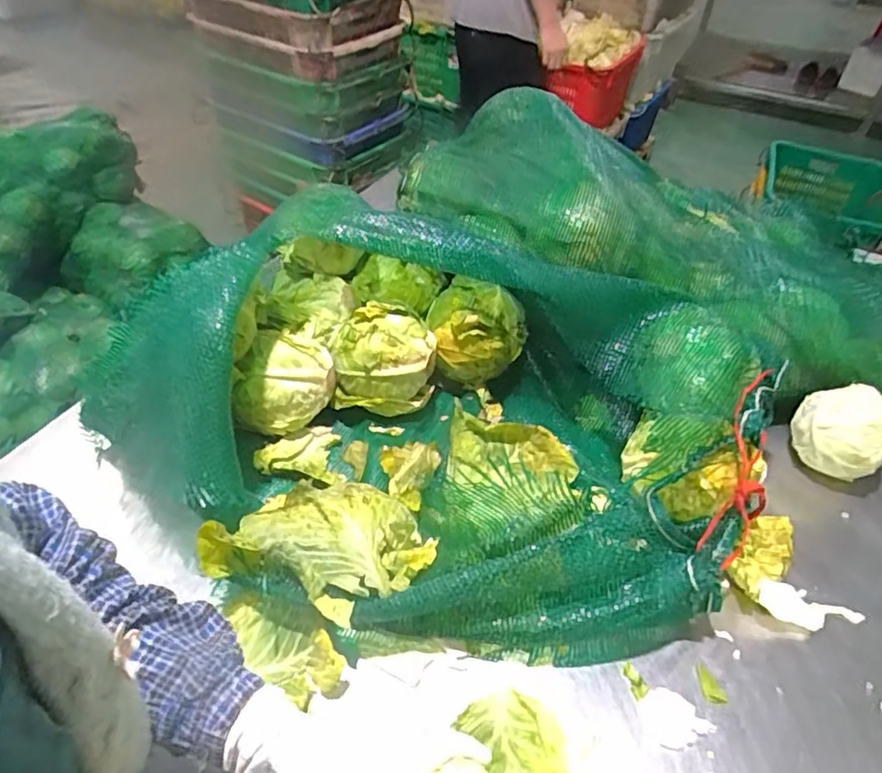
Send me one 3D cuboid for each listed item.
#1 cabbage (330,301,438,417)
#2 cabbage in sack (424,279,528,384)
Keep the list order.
[{"bbox_3d":[-0.072,-0.038,0.762,0.130,0.100,0.109,9,46,6],"label":"cabbage"},{"bbox_3d":[0.047,-0.079,0.795,0.133,0.111,0.096,7,46,4],"label":"cabbage in sack"}]

